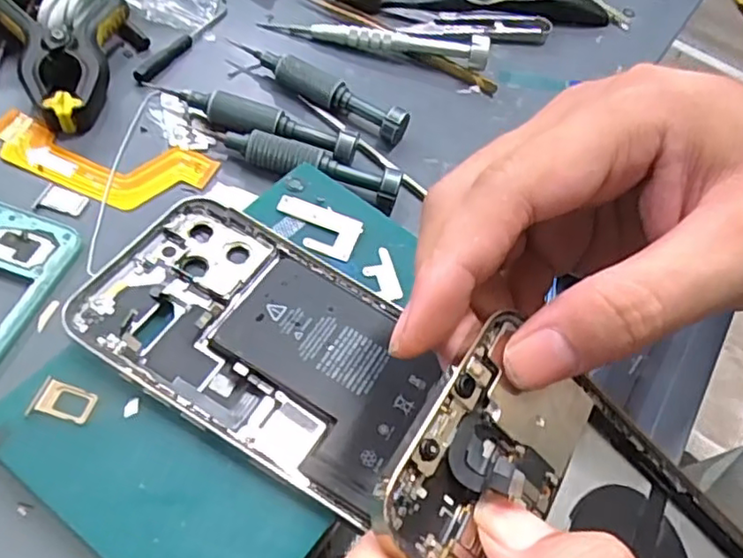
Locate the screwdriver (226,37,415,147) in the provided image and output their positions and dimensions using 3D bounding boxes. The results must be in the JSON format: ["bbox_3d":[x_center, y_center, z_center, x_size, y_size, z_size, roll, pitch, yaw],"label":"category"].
[{"bbox_3d":[-0.031,-0.103,0.337,0.111,0.015,0.016,33,55,13],"label":"screwdriver"}]

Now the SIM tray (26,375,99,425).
[{"bbox_3d":[-0.100,0.040,0.210,0.019,0.004,0.013,18,53,-3],"label":"SIM tray"}]

